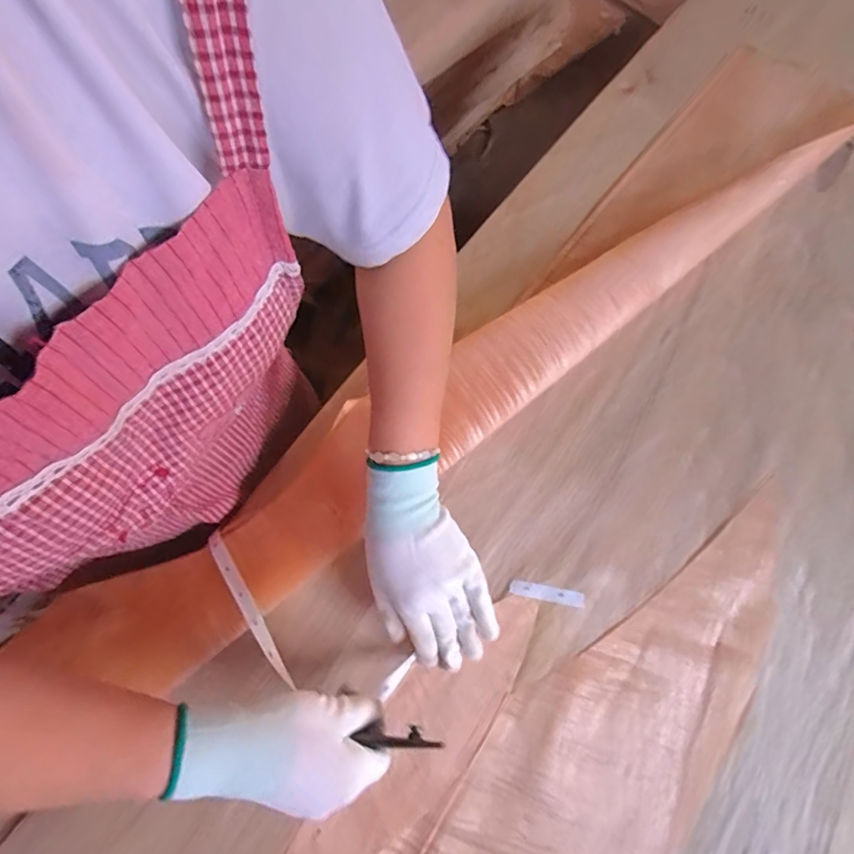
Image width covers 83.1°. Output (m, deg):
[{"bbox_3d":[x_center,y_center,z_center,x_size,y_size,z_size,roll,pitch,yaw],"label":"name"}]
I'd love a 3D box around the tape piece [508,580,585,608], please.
[{"bbox_3d":[0.113,0.157,0.453,0.070,0.004,0.013,12,74,0],"label":"tape piece"}]

